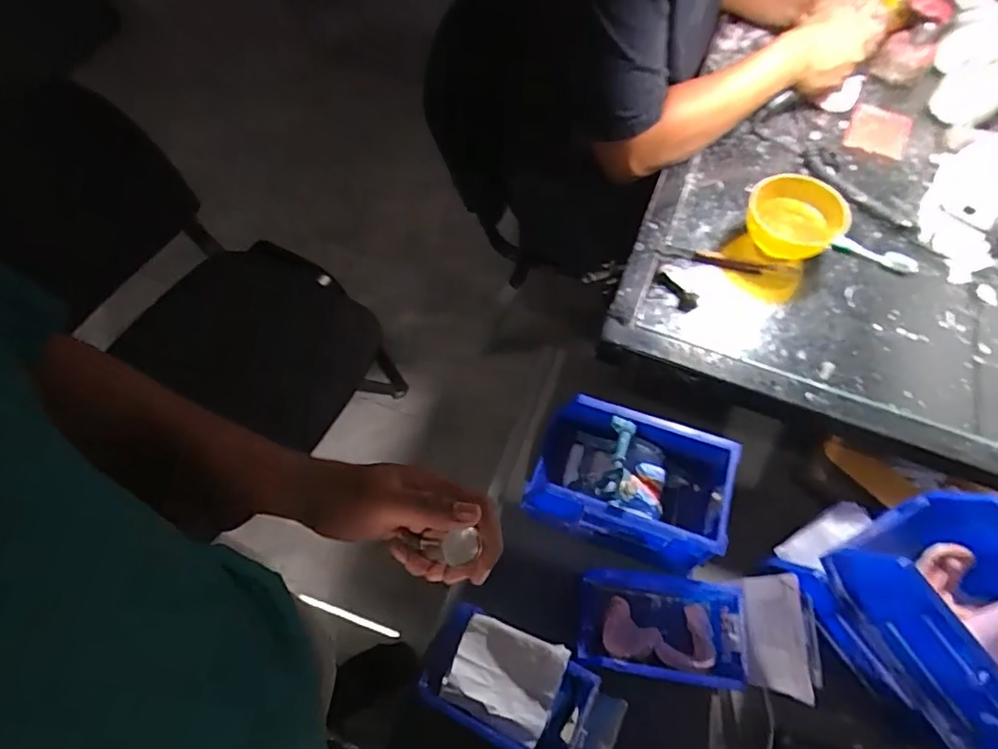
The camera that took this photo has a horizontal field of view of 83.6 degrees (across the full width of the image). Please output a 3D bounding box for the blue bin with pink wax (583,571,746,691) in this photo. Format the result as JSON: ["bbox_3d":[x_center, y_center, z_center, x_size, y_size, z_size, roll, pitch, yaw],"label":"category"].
[{"bbox_3d":[0.178,0.285,0.632,0.166,0.089,0.105,9,63,4],"label":"blue bin with pink wax"}]

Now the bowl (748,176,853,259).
[{"bbox_3d":[0.364,-0.192,0.691,0.113,0.055,0.097,17,64,8],"label":"bowl"}]

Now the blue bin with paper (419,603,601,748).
[{"bbox_3d":[0.016,0.323,0.587,0.182,0.075,0.097,26,66,12],"label":"blue bin with paper"}]

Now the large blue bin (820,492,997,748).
[{"bbox_3d":[0.439,0.230,0.511,0.137,0.106,0.216,-26,66,-13],"label":"large blue bin"}]

